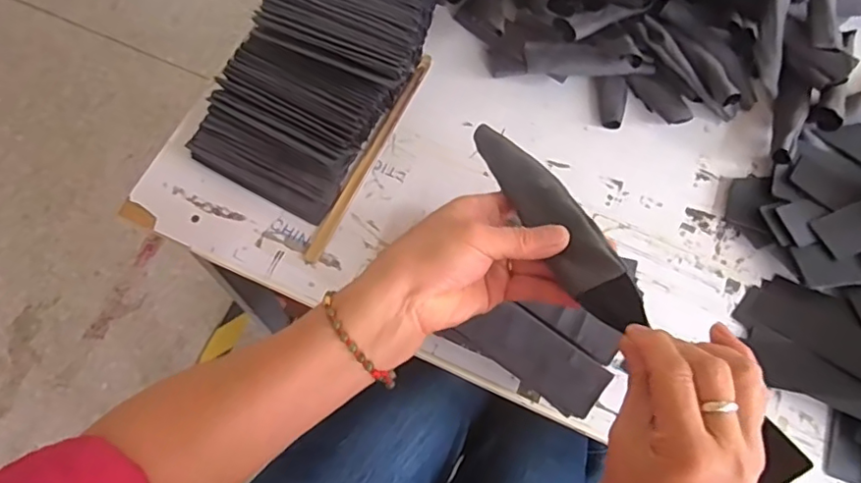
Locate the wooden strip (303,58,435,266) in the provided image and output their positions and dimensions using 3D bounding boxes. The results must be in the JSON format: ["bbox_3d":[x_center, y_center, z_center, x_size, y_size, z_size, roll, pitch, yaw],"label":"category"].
[{"bbox_3d":[-0.060,-0.093,0.609,0.016,0.008,0.266,25,71,7],"label":"wooden strip"}]

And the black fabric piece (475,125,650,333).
[{"bbox_3d":[0.078,-0.017,0.385,0.036,0.019,0.174,-25,57,-11],"label":"black fabric piece"}]

